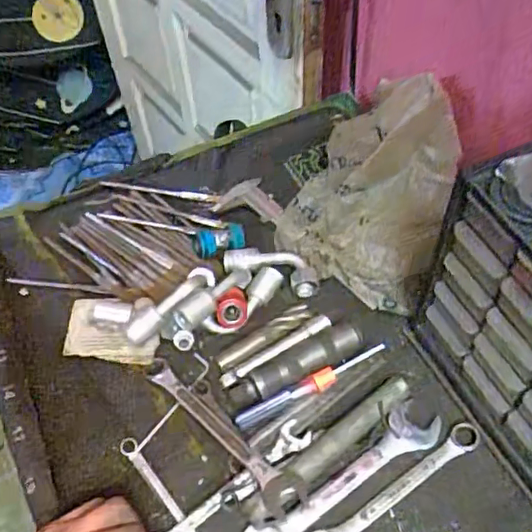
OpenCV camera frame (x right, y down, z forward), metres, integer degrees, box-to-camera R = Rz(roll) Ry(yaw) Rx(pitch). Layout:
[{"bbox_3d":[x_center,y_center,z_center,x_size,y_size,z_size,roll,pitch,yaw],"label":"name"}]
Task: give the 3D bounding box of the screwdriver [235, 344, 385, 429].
[{"bbox_3d":[0.041,0.109,0.513,0.147,0.020,0.016,-25,57,-14],"label":"screwdriver"}]

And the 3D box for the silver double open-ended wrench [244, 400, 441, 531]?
[{"bbox_3d":[0.066,0.182,0.474,0.197,0.012,0.040,-31,59,-18],"label":"silver double open-ended wrench"}]

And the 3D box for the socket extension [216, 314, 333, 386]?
[{"bbox_3d":[0.010,0.082,0.545,0.121,0.009,0.014,-27,58,-15],"label":"socket extension"}]

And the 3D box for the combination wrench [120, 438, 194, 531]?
[{"bbox_3d":[-0.085,0.197,0.479,0.019,0.009,0.126,-35,60,-20],"label":"combination wrench"}]

